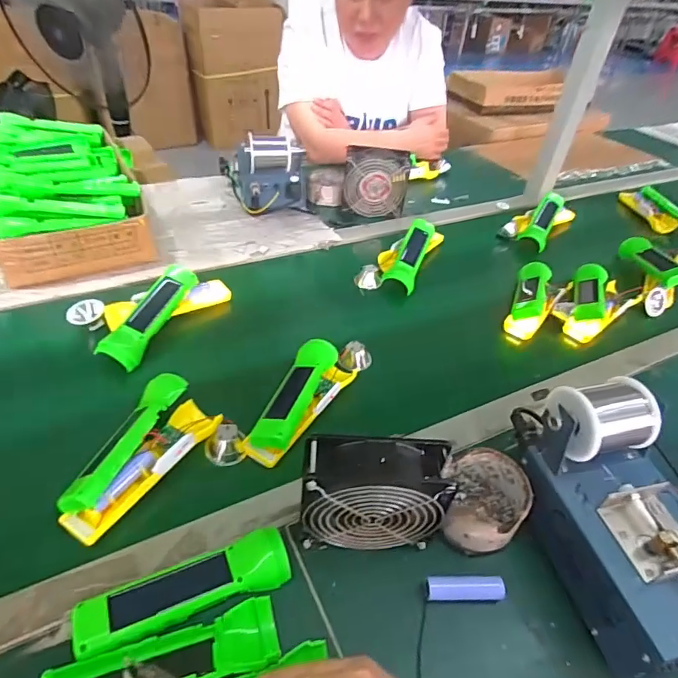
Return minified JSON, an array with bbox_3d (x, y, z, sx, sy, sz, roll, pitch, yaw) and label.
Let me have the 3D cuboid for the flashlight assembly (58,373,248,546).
[{"bbox_3d":[-0.191,0.109,0.452,0.113,0.041,0.162,31,48,26],"label":"flashlight assembly"}]

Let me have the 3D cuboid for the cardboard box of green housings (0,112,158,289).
[{"bbox_3d":[-0.462,-0.251,0.781,0.221,0.114,0.391,-15,46,-22],"label":"cardboard box of green housings"}]

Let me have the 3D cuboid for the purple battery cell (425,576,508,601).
[{"bbox_3d":[0.107,0.213,0.397,0.067,0.016,0.017,2,42,-4],"label":"purple battery cell"}]

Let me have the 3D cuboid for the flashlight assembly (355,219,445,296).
[{"bbox_3d":[0.106,-0.145,0.774,0.088,0.054,0.174,20,44,16],"label":"flashlight assembly"}]

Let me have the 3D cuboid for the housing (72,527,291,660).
[{"bbox_3d":[-0.120,0.200,0.374,0.159,0.021,0.043,-12,45,-19],"label":"housing"}]

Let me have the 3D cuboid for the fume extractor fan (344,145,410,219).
[{"bbox_3d":[0.069,-0.293,0.874,0.116,0.120,0.044,4,42,-2],"label":"fume extractor fan"}]

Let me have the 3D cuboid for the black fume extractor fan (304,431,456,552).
[{"bbox_3d":[0.025,0.134,0.394,0.120,0.114,0.049,1,42,-6],"label":"black fume extractor fan"}]

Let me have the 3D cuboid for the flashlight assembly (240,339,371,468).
[{"bbox_3d":[-0.031,0.057,0.534,0.071,0.047,0.197,19,43,14],"label":"flashlight assembly"}]

